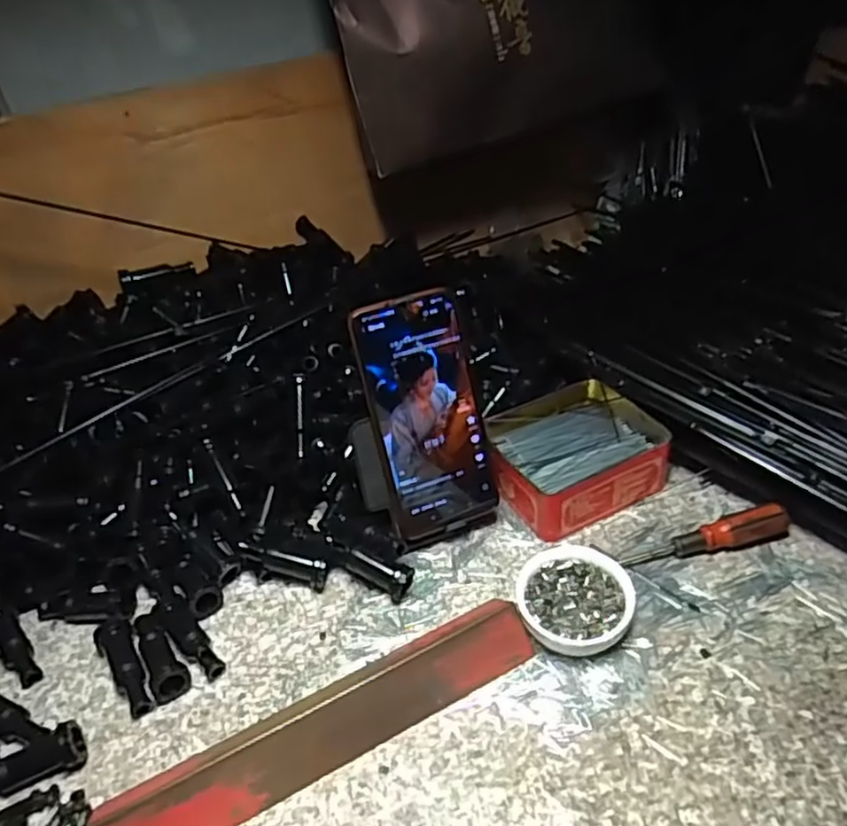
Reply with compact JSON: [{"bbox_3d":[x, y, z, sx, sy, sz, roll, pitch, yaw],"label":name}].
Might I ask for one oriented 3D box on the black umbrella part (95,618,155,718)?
[{"bbox_3d":[-0.189,0.161,0.441,0.021,0.019,0.068,-26,41,-22],"label":"black umbrella part"}]

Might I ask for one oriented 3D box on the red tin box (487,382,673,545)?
[{"bbox_3d":[0.114,0.031,0.542,0.129,0.044,0.113,-23,40,-20],"label":"red tin box"}]

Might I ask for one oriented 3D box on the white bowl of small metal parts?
[{"bbox_3d":[0.097,0.121,0.445,0.070,0.027,0.069,-5,38,4],"label":"white bowl of small metal parts"}]

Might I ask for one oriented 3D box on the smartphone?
[{"bbox_3d":[0.003,0.002,0.484,0.077,0.165,0.009,-16,15,-11],"label":"smartphone"}]

